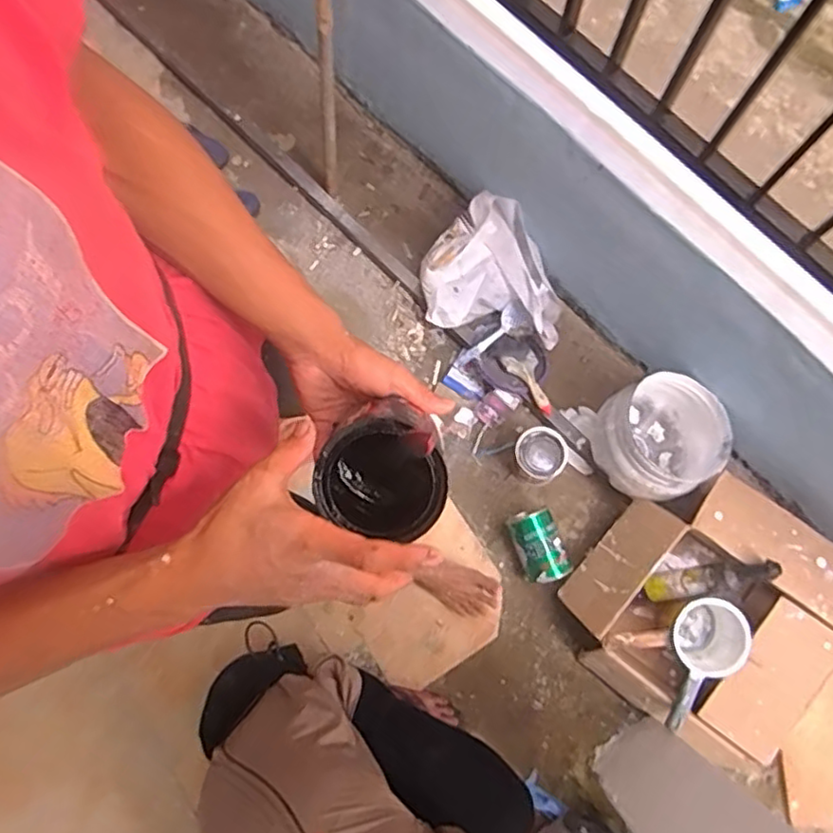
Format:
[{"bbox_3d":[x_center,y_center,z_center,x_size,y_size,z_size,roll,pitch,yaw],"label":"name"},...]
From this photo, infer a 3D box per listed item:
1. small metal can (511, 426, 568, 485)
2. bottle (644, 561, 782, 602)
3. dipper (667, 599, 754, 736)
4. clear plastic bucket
[{"bbox_3d":[0.261,0.081,1.372,0.107,0.109,0.104,0,79,1],"label":"small metal can"},{"bbox_3d":[0.567,0.309,1.238,0.241,0.057,0.061,-22,76,34],"label":"bottle"},{"bbox_3d":[0.530,0.468,1.264,0.248,0.127,0.129,-44,81,-7],"label":"dipper"},{"bbox_3d":[0.505,0.048,1.373,0.253,0.192,0.230,0,79,1],"label":"clear plastic bucket"}]

